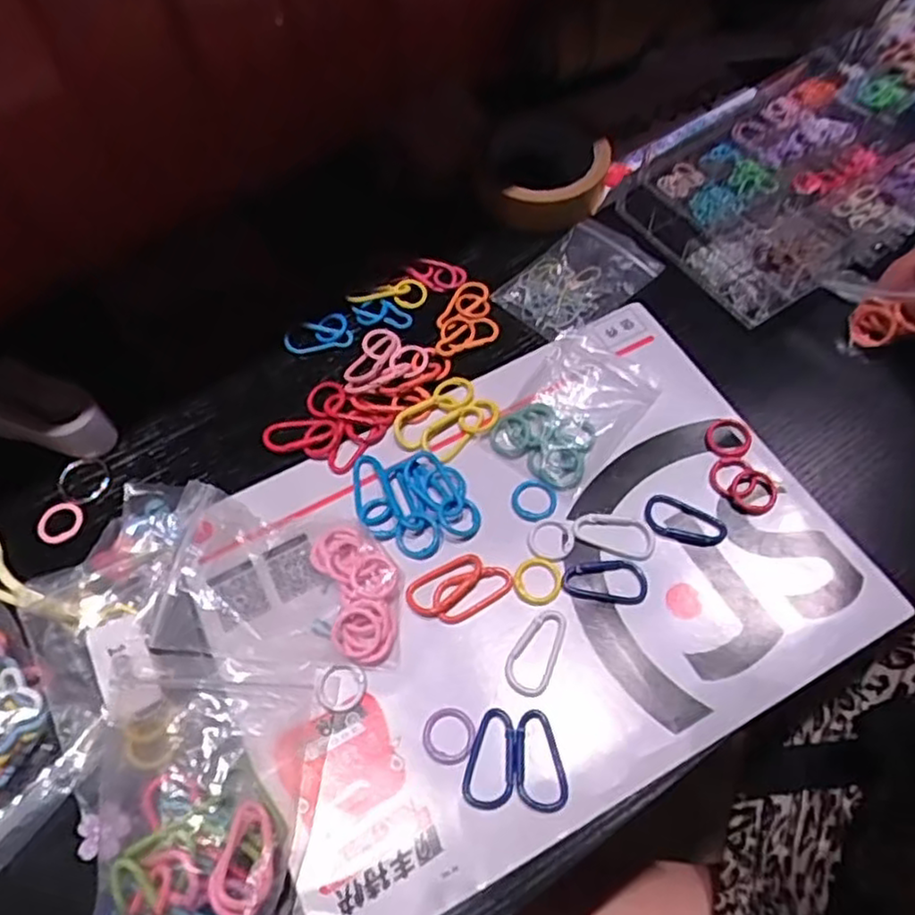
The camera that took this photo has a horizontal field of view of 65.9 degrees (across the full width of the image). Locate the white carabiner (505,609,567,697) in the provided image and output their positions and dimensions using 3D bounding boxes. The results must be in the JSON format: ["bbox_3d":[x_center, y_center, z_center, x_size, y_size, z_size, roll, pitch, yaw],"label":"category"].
[{"bbox_3d":[0.041,0.098,0.363,0.023,0.005,0.047,21,62,13],"label":"white carabiner"}]

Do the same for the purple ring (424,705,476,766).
[{"bbox_3d":[-0.004,0.136,0.346,0.025,0.005,0.026,-1,60,1],"label":"purple ring"}]

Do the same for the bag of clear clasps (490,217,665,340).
[{"bbox_3d":[0.083,-0.120,0.478,0.068,0.012,0.097,40,68,21],"label":"bag of clear clasps"}]

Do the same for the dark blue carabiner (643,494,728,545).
[{"bbox_3d":[0.126,0.035,0.392,0.044,0.004,0.024,23,63,14],"label":"dark blue carabiner"}]

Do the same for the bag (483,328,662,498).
[{"bbox_3d":[0.068,-0.030,0.428,0.071,0.011,0.096,34,66,19],"label":"bag"}]

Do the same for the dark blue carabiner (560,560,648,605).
[{"bbox_3d":[0.079,0.065,0.381,0.044,0.004,0.023,10,61,7],"label":"dark blue carabiner"}]

